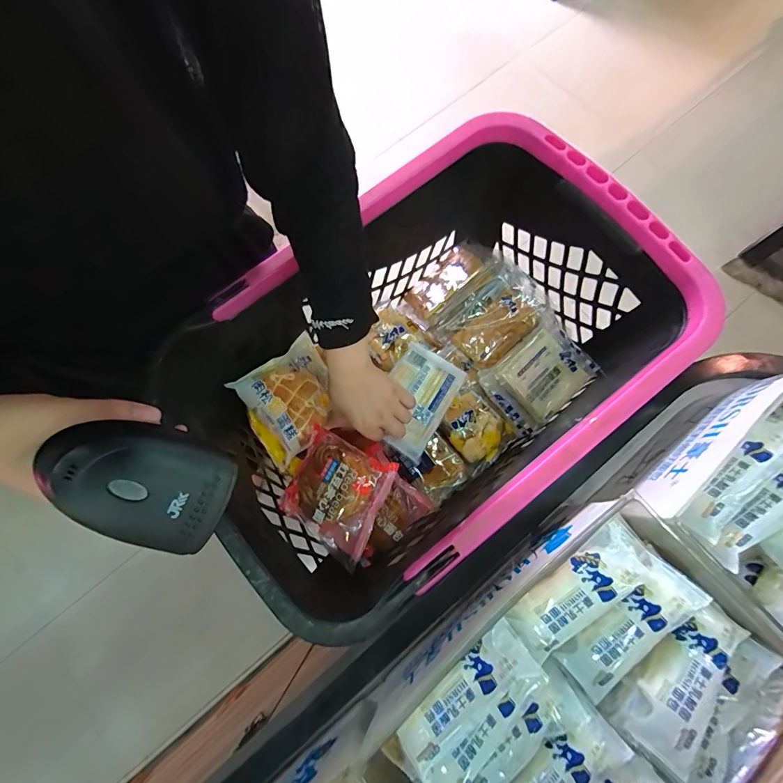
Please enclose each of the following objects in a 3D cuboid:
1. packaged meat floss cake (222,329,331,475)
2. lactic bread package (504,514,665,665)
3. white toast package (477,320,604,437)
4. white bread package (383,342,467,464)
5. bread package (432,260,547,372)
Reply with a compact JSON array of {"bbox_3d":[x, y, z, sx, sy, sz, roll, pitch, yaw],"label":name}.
[{"bbox_3d":[-0.136,0.010,0.531,0.121,0.036,0.131,-33,78,-6],"label":"packaged meat floss cake"},{"bbox_3d":[0.150,0.154,0.306,0.125,0.026,0.047,-37,78,-7],"label":"lactic bread package"},{"bbox_3d":[0.211,-0.024,0.543,0.146,0.044,0.107,-39,78,-7],"label":"white toast package"},{"bbox_3d":[0.032,0.010,0.545,0.095,0.017,0.147,30,79,9],"label":"white bread package"},{"bbox_3d":[0.165,-0.120,0.611,0.174,0.044,0.108,-42,79,-8],"label":"bread package"}]

